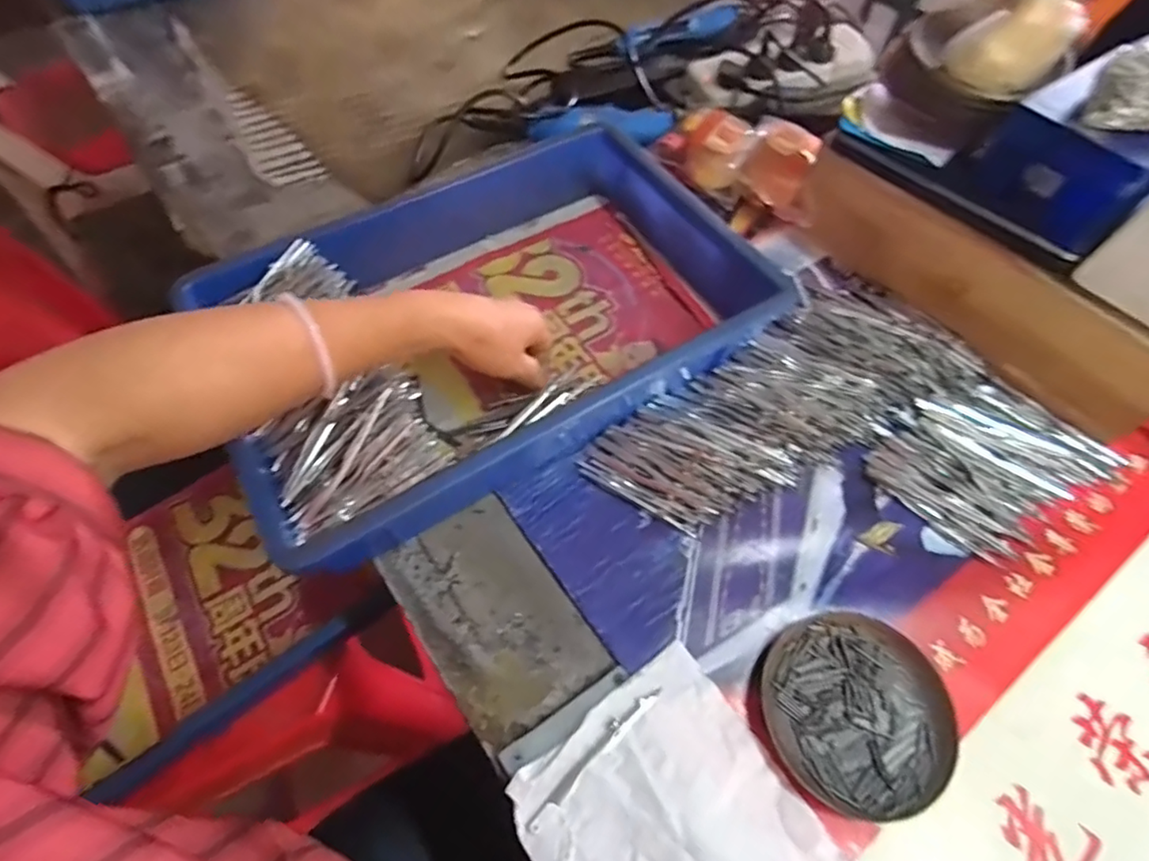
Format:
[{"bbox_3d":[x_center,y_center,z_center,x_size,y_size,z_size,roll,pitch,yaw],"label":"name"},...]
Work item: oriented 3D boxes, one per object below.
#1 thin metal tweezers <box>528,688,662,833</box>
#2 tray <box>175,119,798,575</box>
[{"bbox_3d":[0.014,0.198,0.356,0.107,0.006,0.010,-40,66,-19],"label":"thin metal tweezers"},{"bbox_3d":[-0.073,-0.096,0.493,0.416,0.087,0.276,-30,63,-15],"label":"tray"}]

